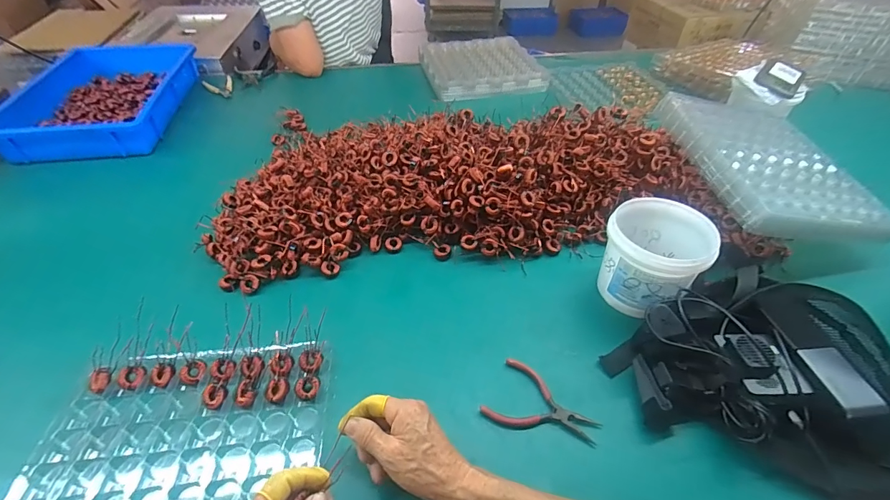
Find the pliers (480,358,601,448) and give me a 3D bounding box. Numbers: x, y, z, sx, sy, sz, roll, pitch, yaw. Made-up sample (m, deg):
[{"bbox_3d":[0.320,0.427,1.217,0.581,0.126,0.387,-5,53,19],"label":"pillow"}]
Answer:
[{"bbox_3d":[0.109,0.180,0.466,0.120,0.013,0.076,22,49,21],"label":"pliers"}]

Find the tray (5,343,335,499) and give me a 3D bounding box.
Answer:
[{"bbox_3d":[-0.265,0.225,0.405,0.278,0.032,0.261,-4,45,-4],"label":"tray"}]

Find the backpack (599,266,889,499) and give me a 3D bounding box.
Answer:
[{"bbox_3d":[0.385,0.138,0.456,0.294,0.084,0.284,-27,51,-25],"label":"backpack"}]

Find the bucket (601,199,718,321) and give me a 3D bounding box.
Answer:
[{"bbox_3d":[0.280,0.014,0.561,0.123,0.116,0.118,0,45,0],"label":"bucket"}]

